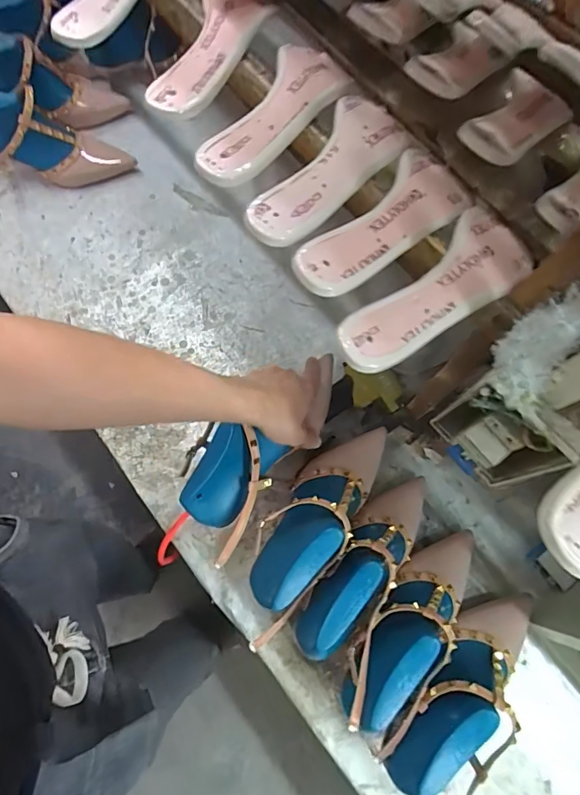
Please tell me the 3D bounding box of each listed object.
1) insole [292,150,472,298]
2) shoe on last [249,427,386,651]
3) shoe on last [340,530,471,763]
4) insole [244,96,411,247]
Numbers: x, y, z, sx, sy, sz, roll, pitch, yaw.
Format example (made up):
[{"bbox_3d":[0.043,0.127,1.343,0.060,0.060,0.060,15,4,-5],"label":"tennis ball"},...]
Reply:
[{"bbox_3d":[0.078,-0.146,0.374,0.176,0.023,0.065,-42,79,-13],"label":"insole"},{"bbox_3d":[0.032,0.136,0.531,0.088,0.086,0.291,33,56,9],"label":"shoe on last"},{"bbox_3d":[0.149,0.251,0.512,0.097,0.095,0.256,41,48,11],"label":"shoe on last"},{"bbox_3d":[0.037,-0.195,0.386,0.068,0.024,0.184,33,75,8],"label":"insole"}]

